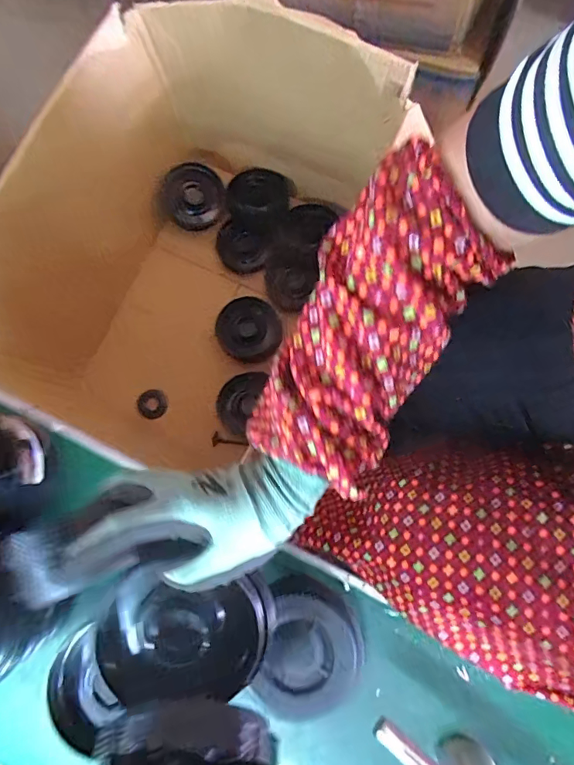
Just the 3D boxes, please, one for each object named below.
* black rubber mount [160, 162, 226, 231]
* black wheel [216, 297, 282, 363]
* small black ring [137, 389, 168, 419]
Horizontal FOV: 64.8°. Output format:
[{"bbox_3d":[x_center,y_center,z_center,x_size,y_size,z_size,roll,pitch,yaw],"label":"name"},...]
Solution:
[{"bbox_3d":[-0.189,-0.376,0.915,0.121,0.022,0.124,-3,103,-12],"label":"black rubber mount"},{"bbox_3d":[-0.075,-0.104,0.886,0.121,0.031,0.124,0,76,1],"label":"black wheel"},{"bbox_3d":[-0.269,0.043,0.906,0.057,0.009,0.056,4,79,-21],"label":"small black ring"}]

